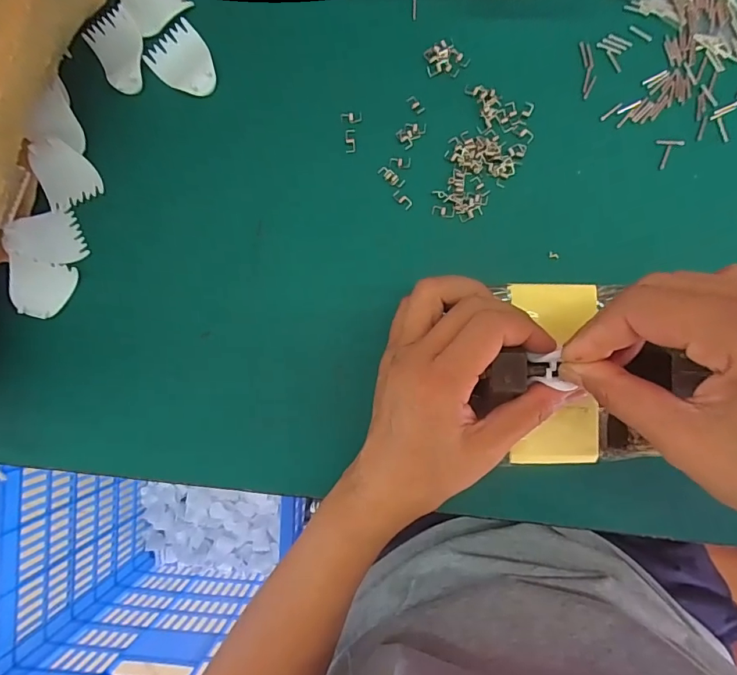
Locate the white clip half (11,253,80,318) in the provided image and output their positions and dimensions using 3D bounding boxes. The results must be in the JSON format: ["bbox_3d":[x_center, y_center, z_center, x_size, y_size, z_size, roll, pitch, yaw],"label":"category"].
[{"bbox_3d":[-0.223,-0.033,0.307,0.038,0.009,0.039,14,107,-17],"label":"white clip half"}]

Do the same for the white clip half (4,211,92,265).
[{"bbox_3d":[-0.217,-0.069,0.305,0.039,0.028,0.035,13,92,8],"label":"white clip half"}]

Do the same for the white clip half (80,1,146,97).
[{"bbox_3d":[-0.169,-0.196,0.309,0.037,0.011,0.049,-28,86,7],"label":"white clip half"}]

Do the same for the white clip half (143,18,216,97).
[{"bbox_3d":[-0.124,-0.188,0.308,0.039,0.005,0.048,-45,84,5],"label":"white clip half"}]

